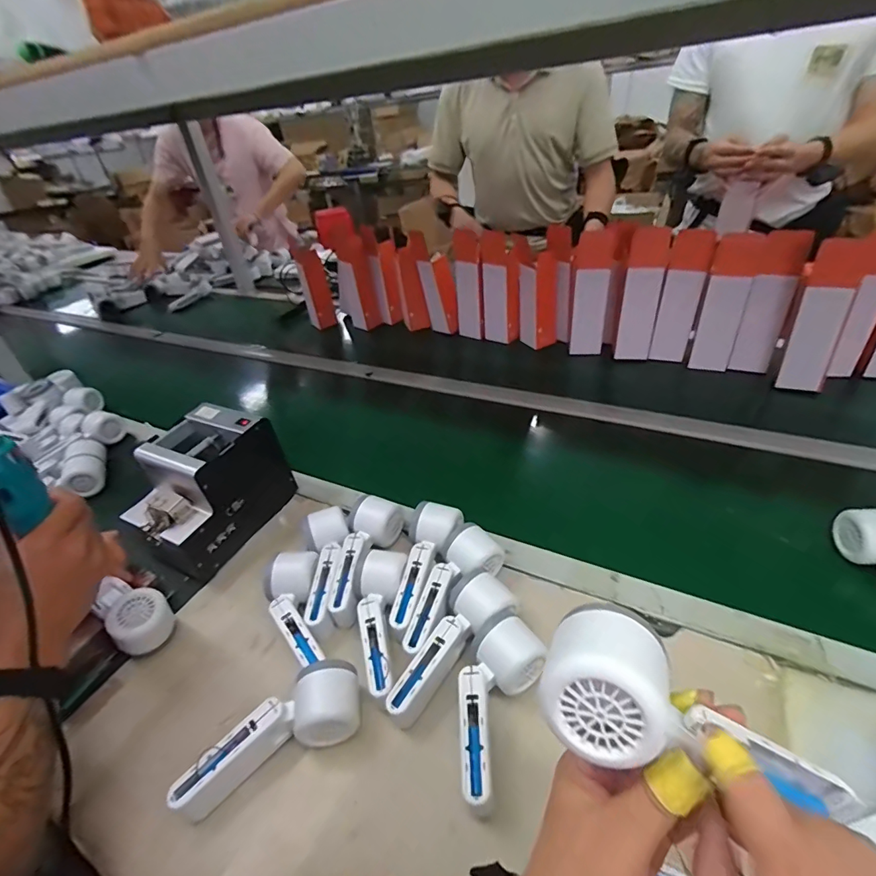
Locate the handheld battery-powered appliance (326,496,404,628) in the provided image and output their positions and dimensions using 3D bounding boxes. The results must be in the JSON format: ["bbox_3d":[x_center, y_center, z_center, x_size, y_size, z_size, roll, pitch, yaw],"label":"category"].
[{"bbox_3d":[-0.097,0.146,0.568,0.058,0.062,0.159,6,38,18],"label":"handheld battery-powered appliance"}]

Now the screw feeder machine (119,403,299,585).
[{"bbox_3d":[-0.314,0.067,0.633,0.119,0.145,0.182,13,41,26],"label":"screw feeder machine"}]

